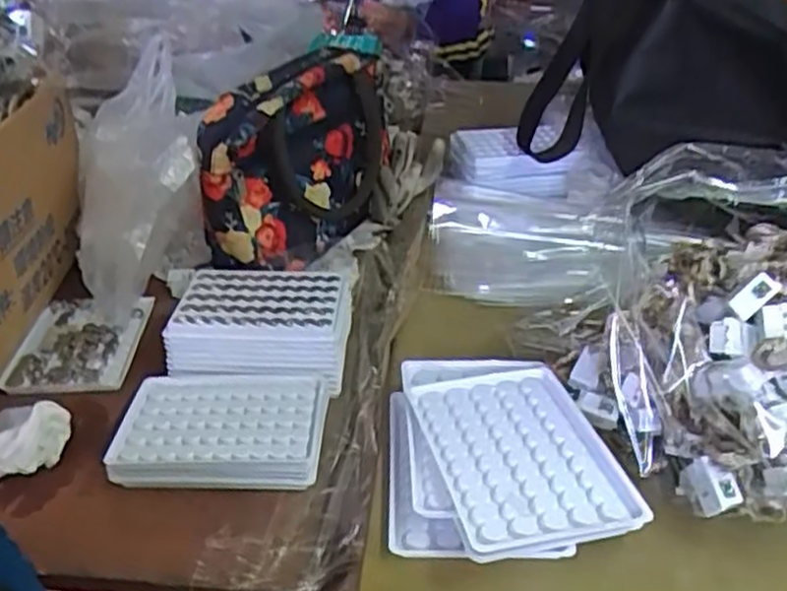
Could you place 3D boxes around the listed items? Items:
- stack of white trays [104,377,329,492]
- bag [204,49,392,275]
[{"bbox_3d":[-0.114,0.094,0.509,0.134,0.031,0.089,3,31,5],"label":"stack of white trays"},{"bbox_3d":[-0.085,-0.129,0.689,0.113,0.142,0.226,8,32,12],"label":"bag"}]

